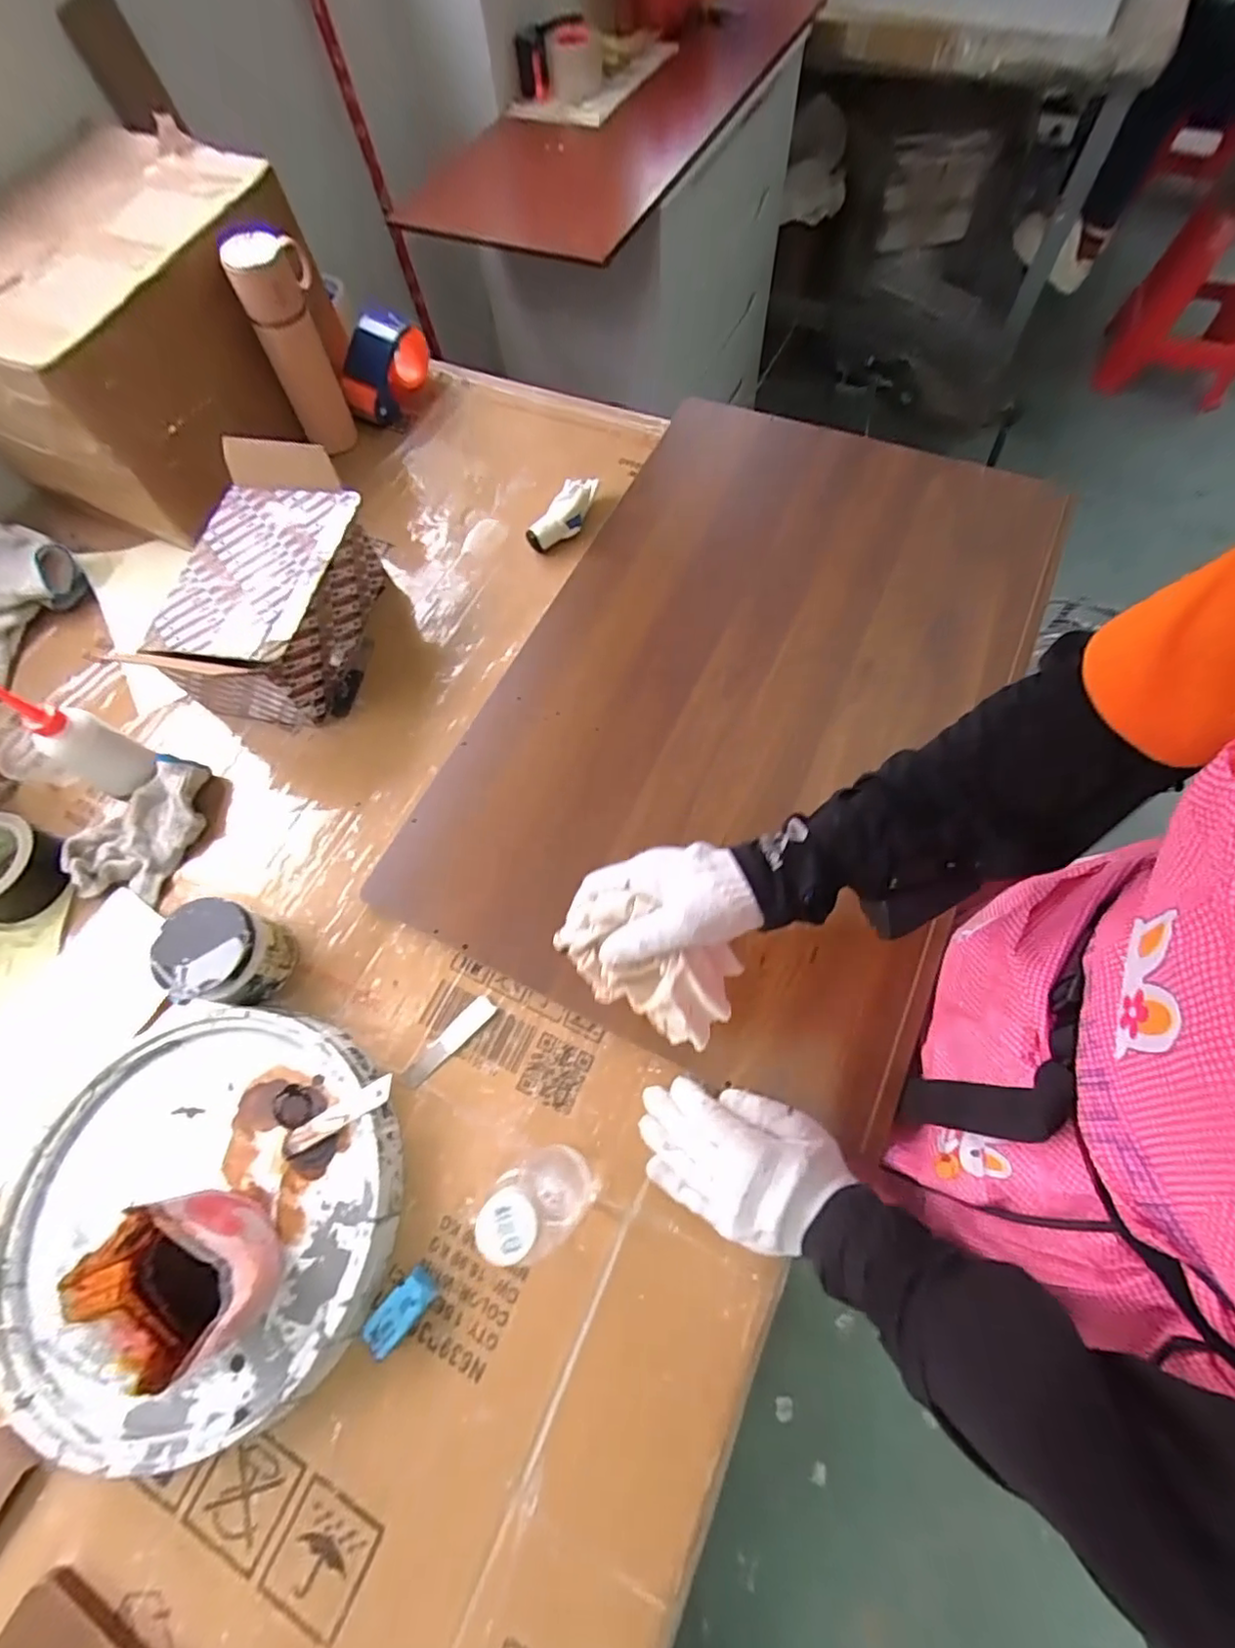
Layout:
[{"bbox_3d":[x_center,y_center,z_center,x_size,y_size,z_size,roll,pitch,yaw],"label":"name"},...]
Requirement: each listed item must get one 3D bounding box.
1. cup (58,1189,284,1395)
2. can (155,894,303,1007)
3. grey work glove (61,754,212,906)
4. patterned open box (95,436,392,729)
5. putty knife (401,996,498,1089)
[{"bbox_3d":[-0.298,0.314,0.418,0.102,0.085,0.083,26,70,14],"label":"cup"},{"bbox_3d":[-0.346,0.116,0.533,0.083,0.076,0.088,2,66,4],"label":"can"},{"bbox_3d":[-0.483,0.004,0.616,0.091,0.036,0.154,21,68,10],"label":"grey work glove"},{"bbox_3d":[-0.377,-0.251,0.663,0.156,0.153,0.260,7,66,6],"label":"patterned open box"},{"bbox_3d":[-0.148,0.189,0.525,0.093,0.005,0.022,-42,71,-16],"label":"putty knife"}]

